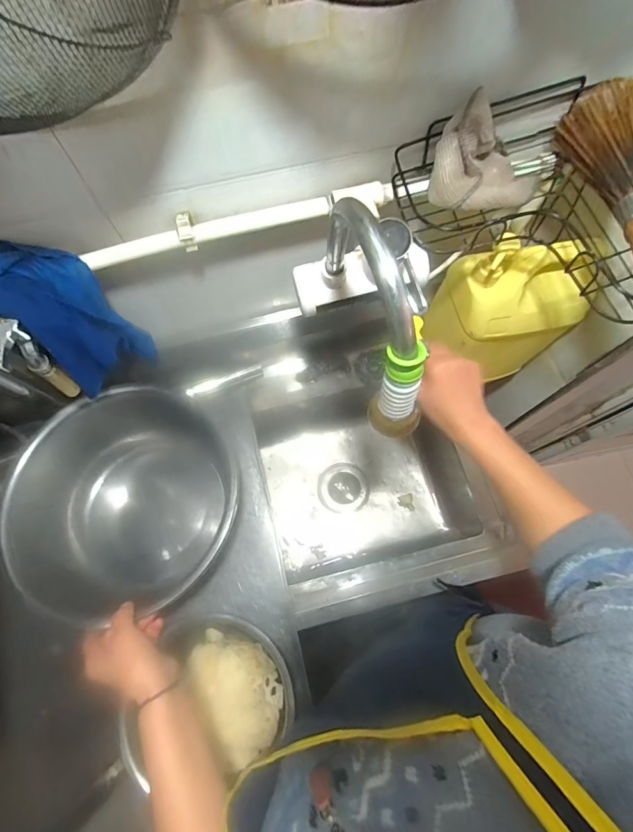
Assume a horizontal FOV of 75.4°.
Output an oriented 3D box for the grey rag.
[{"bbox_3d":[0.178,-0.269,0.423,0.105,0.075,0.083,-15,72,-4],"label":"grey rag"}]

